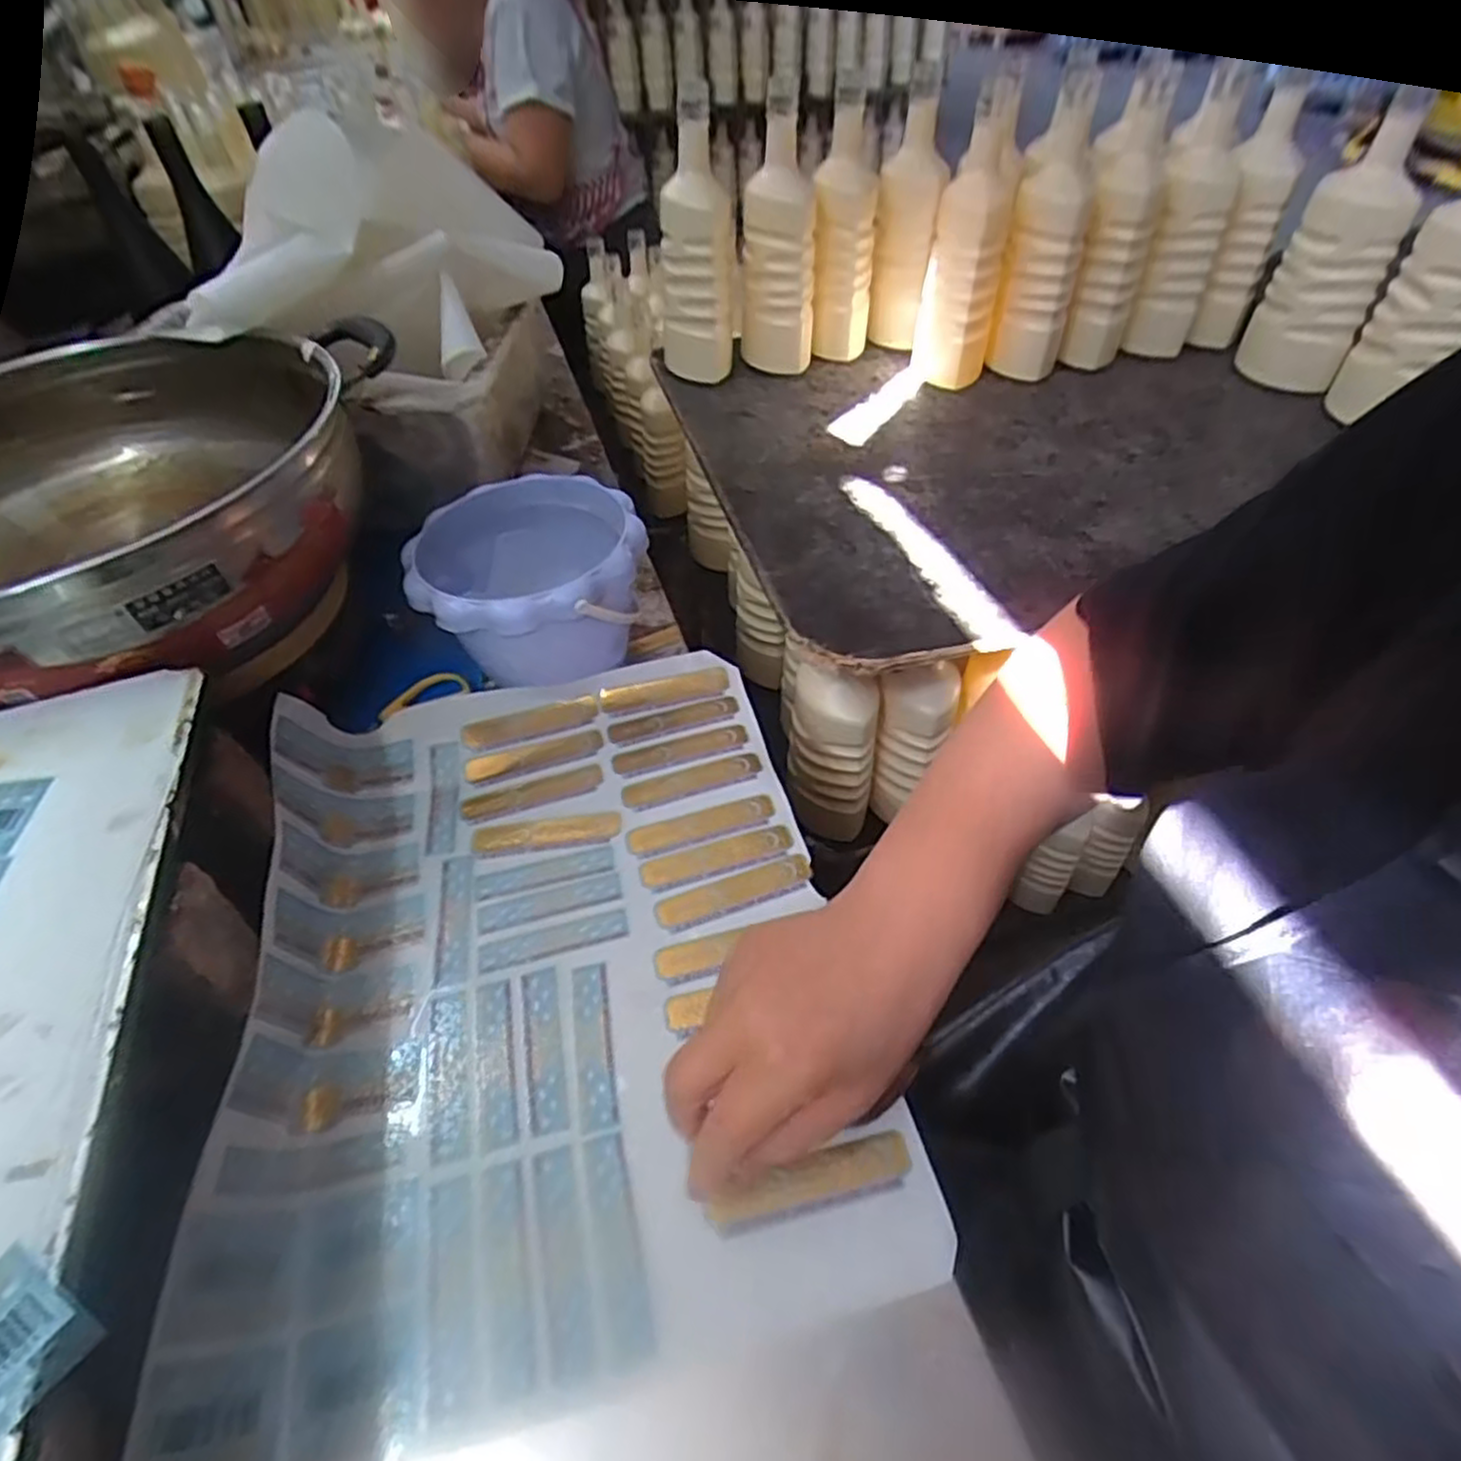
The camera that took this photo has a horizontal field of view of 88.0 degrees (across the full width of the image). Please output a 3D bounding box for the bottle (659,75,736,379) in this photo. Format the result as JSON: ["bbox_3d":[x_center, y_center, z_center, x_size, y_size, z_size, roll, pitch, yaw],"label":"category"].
[{"bbox_3d":[-0.037,-0.512,0.807,0.082,0.273,0.081,-3,47,-2],"label":"bottle"}]

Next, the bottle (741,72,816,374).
[{"bbox_3d":[0.051,-0.523,0.815,0.078,0.271,0.068,4,47,5],"label":"bottle"}]

